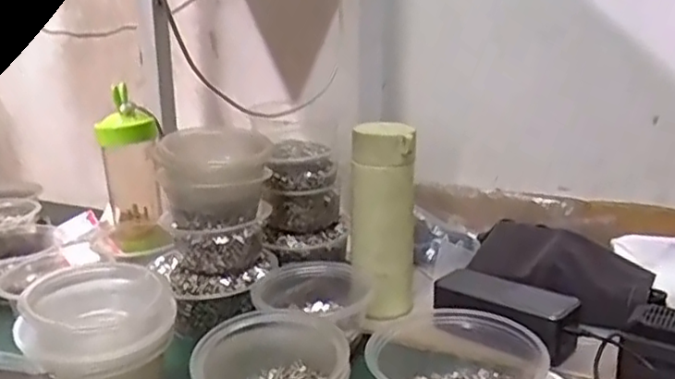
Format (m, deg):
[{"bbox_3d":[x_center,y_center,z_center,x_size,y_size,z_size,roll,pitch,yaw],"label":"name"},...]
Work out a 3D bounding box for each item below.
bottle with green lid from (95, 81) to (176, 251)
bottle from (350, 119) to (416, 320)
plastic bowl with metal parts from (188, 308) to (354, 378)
[{"bbox_3d":[-0.265,-0.020,0.843,0.075,0.202,0.073,-10,20,-27],"label":"bottle with green lid"},{"bbox_3d":[0.046,0.035,0.666,0.062,0.195,0.054,2,17,7],"label":"bottle"},{"bbox_3d":[-0.049,0.150,0.500,0.114,0.070,0.105,-1,17,0],"label":"plastic bowl with metal parts"}]

